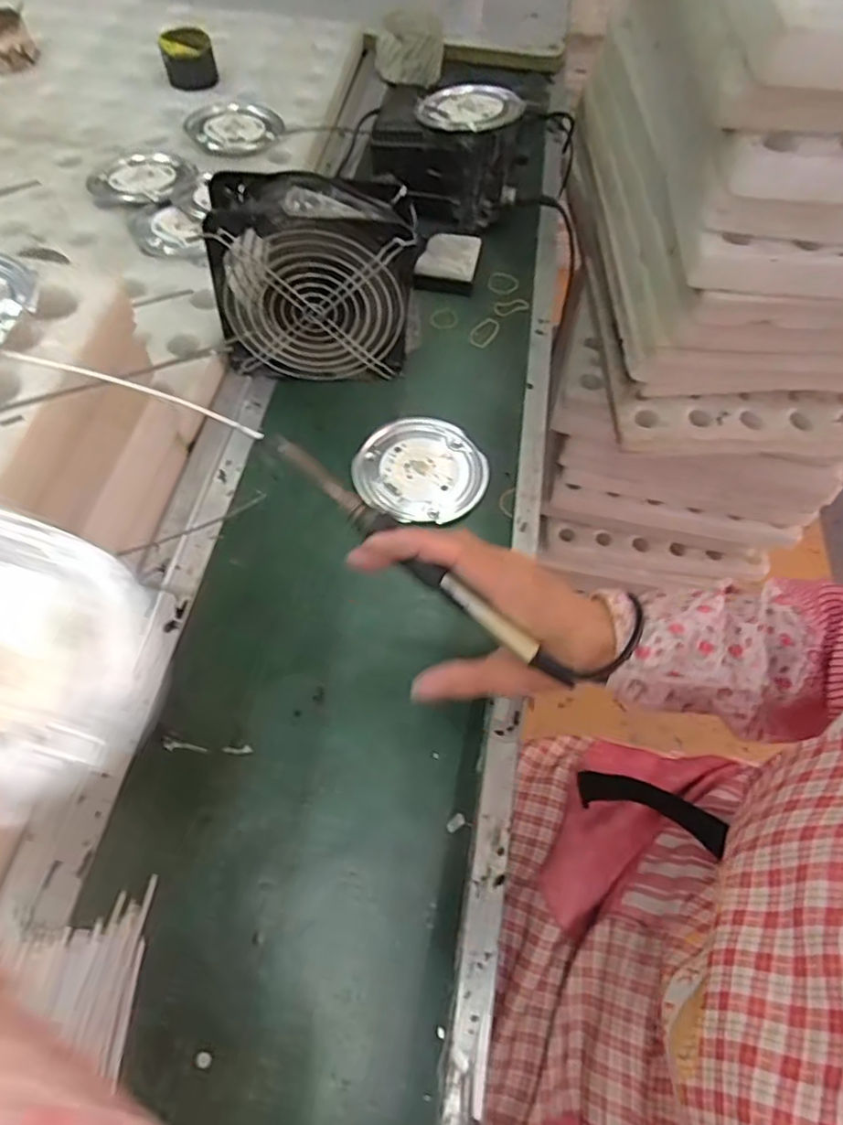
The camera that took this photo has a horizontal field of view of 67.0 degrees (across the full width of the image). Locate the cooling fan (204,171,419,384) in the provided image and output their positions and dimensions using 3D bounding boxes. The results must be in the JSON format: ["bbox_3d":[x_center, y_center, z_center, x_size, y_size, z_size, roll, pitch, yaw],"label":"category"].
[{"bbox_3d":[-0.084,-0.225,0.504,0.147,0.141,0.060,-5,61,-7],"label":"cooling fan"}]

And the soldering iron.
[{"bbox_3d":[-0.003,-0.002,0.334,0.198,0.011,0.017,39,65,6],"label":"soldering iron"}]

